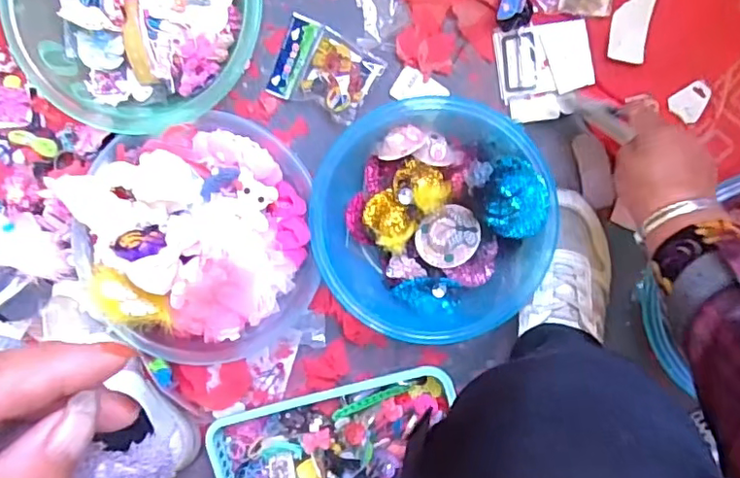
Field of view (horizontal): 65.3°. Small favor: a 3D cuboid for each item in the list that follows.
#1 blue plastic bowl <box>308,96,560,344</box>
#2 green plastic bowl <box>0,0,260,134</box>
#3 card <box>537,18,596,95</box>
[{"bbox_3d":[0.060,-0.018,0.558,0.214,0.074,0.230,1,98,4],"label":"blue plastic bowl"},{"bbox_3d":[-0.219,-0.222,0.553,0.230,0.070,0.227,1,98,4],"label":"green plastic bowl"},{"bbox_3d":[0.193,-0.178,0.561,0.043,0.005,0.068,-13,96,6],"label":"card"}]

